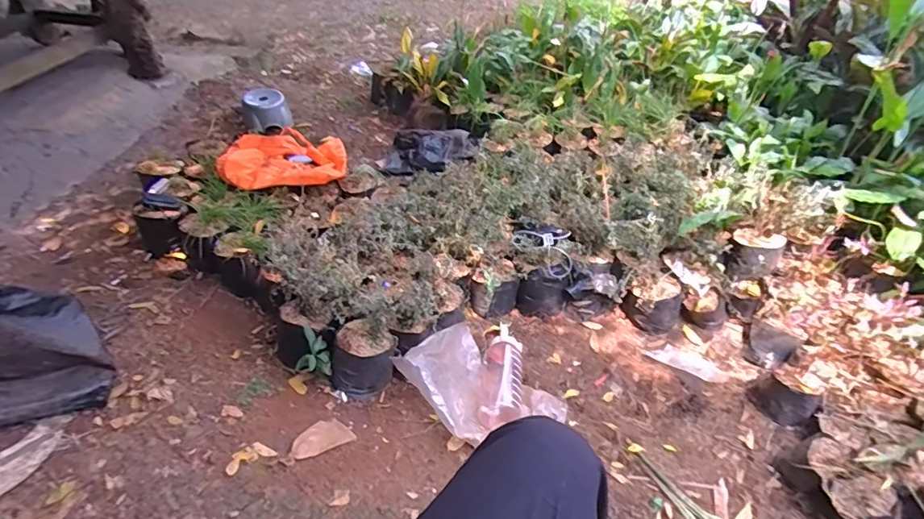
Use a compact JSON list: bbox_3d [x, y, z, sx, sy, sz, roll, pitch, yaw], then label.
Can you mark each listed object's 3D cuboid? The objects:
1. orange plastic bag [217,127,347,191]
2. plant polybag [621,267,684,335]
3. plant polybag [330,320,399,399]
[{"bbox_3d":[-0.649,-0.361,1.757,0.425,0.130,0.410,-7,44,-4],"label":"orange plastic bag"},{"bbox_3d":[0.590,0.122,1.477,0.163,0.173,0.144,18,48,21],"label":"plant polybag"},{"bbox_3d":[-0.247,0.258,1.237,0.146,0.160,0.149,-2,44,2],"label":"plant polybag"}]

